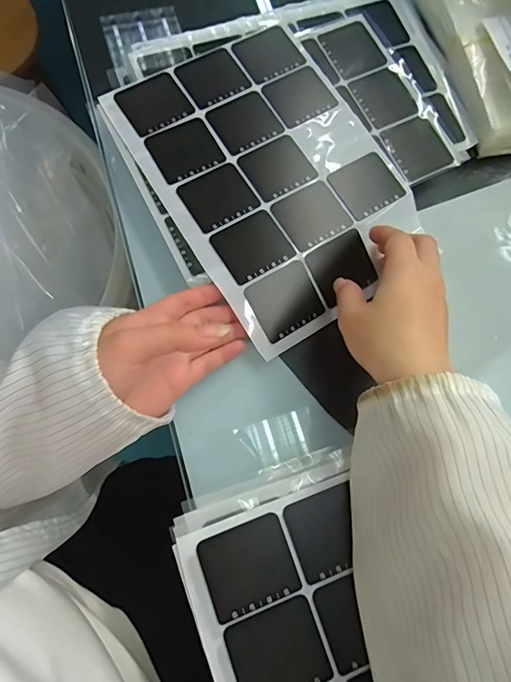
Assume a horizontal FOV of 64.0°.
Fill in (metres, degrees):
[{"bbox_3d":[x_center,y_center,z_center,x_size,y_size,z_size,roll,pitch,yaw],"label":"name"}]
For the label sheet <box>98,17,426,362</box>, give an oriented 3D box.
[{"bbox_3d":[0.015,-0.144,0.356,0.188,0.032,0.259,-32,77,-10],"label":"label sheet"}]

